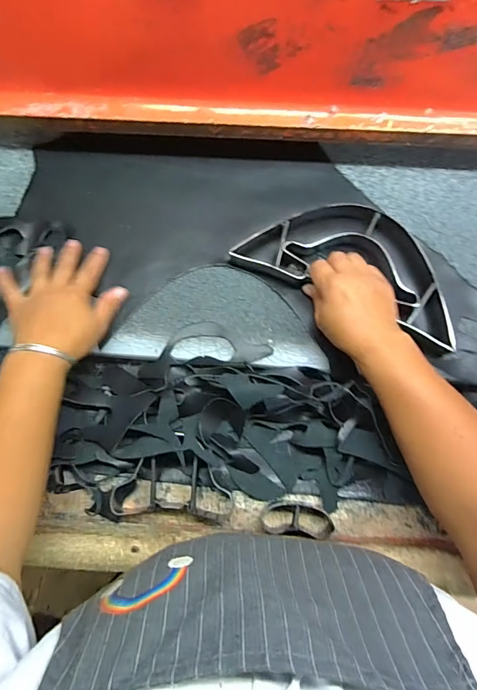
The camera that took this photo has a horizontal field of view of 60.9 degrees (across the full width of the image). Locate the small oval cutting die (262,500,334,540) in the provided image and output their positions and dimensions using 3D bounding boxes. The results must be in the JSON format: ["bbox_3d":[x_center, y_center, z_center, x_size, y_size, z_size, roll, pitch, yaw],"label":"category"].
[{"bbox_3d":[0.065,0.194,0.448,0.075,0.033,0.036,4,77,3],"label":"small oval cutting die"}]

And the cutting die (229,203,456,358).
[{"bbox_3d":[0.138,-0.100,0.489,0.271,0.040,0.134,23,78,8],"label":"cutting die"}]

